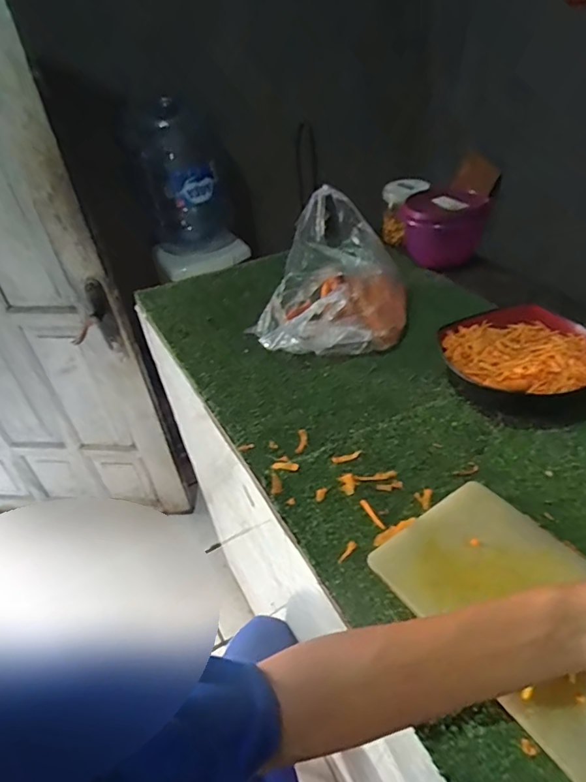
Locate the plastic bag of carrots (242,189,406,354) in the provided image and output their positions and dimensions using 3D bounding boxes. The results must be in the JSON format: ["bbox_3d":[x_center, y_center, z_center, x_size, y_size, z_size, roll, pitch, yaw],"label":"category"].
[{"bbox_3d":[0.063,-0.181,0.762,0.220,0.156,0.295,1,40,9],"label":"plastic bag of carrots"}]

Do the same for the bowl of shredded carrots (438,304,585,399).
[{"bbox_3d":[0.282,-0.035,0.618,0.169,0.063,0.176,-3,39,3],"label":"bowl of shredded carrots"}]

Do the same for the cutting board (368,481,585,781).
[{"bbox_3d":[0.196,0.181,0.396,0.148,0.016,0.242,-26,43,-23],"label":"cutting board"}]

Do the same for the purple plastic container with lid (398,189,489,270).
[{"bbox_3d":[0.270,-0.304,0.908,0.134,0.115,0.121,-3,39,4],"label":"purple plastic container with lid"}]

